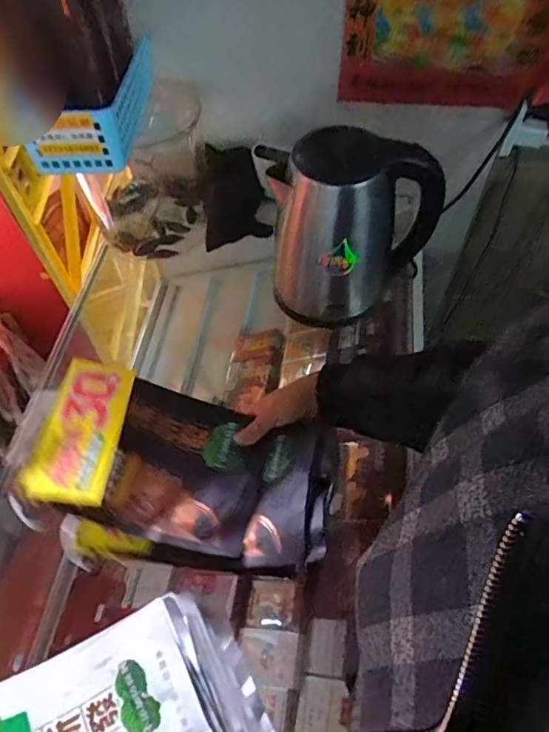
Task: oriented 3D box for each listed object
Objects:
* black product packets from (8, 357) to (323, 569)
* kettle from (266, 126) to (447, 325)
[{"bbox_3d":[-0.097,0.106,0.550,0.308,0.073,0.183,8,57,7],"label":"black product packets"},{"bbox_3d":[0.108,-0.193,0.698,0.221,0.236,0.132,-39,64,-21],"label":"kettle"}]

